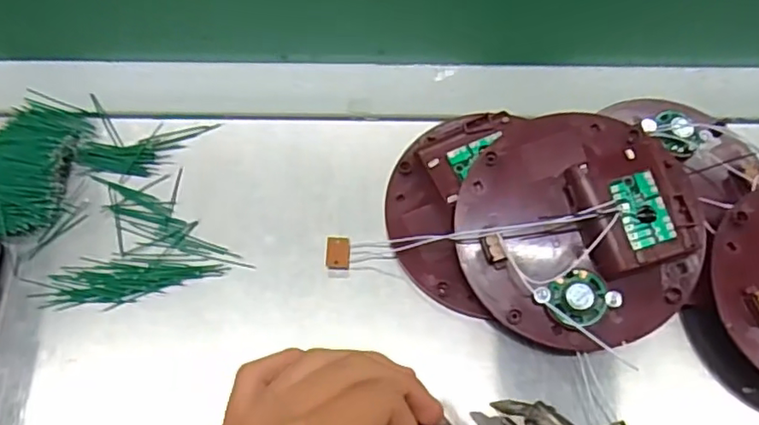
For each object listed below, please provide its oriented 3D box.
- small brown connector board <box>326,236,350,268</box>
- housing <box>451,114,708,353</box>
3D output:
[{"bbox_3d":[-0.023,0.023,0.330,0.013,0.008,0.018,-2,68,0],"label":"small brown connector board"},{"bbox_3d":[0.100,0.006,0.301,0.116,0.024,0.119,-14,76,4],"label":"housing"}]

